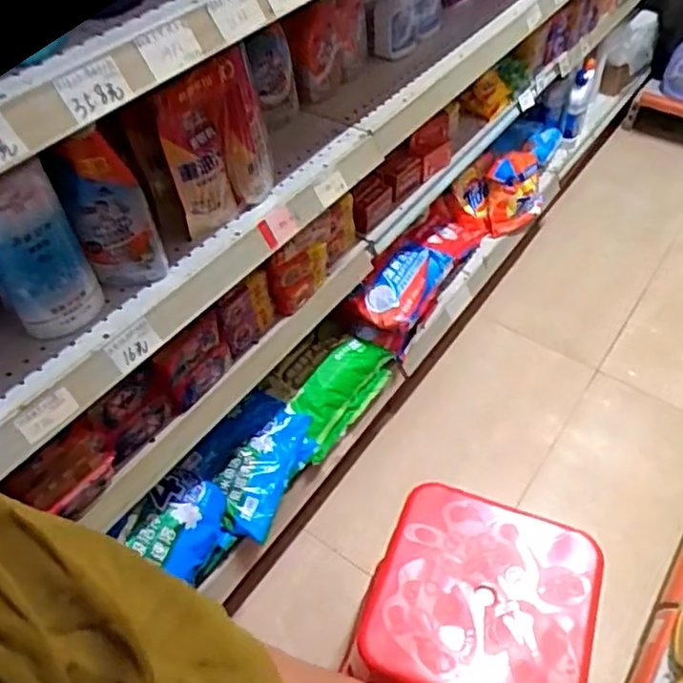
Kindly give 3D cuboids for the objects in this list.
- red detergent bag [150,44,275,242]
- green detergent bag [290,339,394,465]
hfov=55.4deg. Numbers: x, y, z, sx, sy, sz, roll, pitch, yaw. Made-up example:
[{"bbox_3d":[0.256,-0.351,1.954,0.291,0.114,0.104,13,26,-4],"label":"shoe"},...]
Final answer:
[{"bbox_3d":[-0.159,-0.260,0.863,0.160,0.216,0.049,-35,57,-26],"label":"red detergent bag"},{"bbox_3d":[-0.010,0.111,1.378,0.137,0.075,0.281,45,64,-1],"label":"green detergent bag"}]

